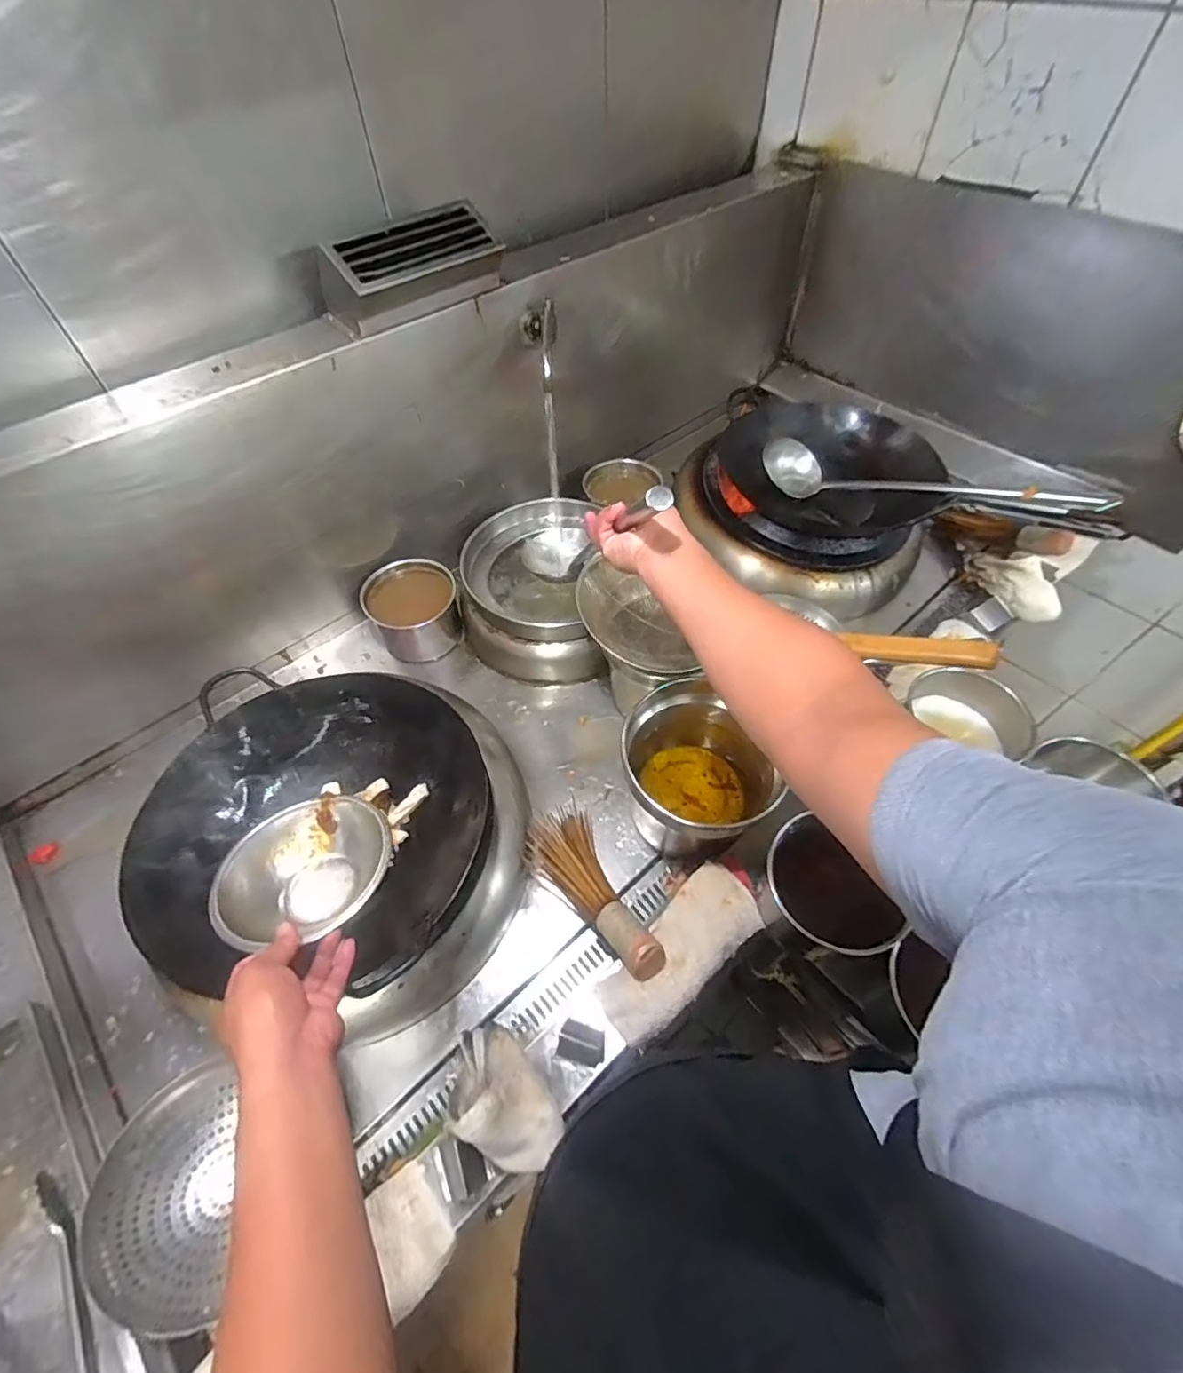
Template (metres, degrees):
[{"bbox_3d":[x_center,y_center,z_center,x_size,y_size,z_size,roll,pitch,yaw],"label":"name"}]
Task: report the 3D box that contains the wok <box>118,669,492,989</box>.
[{"bbox_3d":[-0.370,0.188,0.803,0.408,0.121,0.399,9,55,8],"label":"wok"}]

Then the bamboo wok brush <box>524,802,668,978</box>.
[{"bbox_3d":[0.004,0.295,0.836,0.110,0.078,0.278,-27,45,-17],"label":"bamboo wok brush"}]

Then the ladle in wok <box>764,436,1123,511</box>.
[{"bbox_3d":[0.582,-0.417,1.148,0.480,0.105,0.110,18,56,30],"label":"ladle in wok"}]

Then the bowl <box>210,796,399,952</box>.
[{"bbox_3d":[-0.294,0.201,0.617,0.154,0.075,0.159,-1,55,1],"label":"bowl"}]

